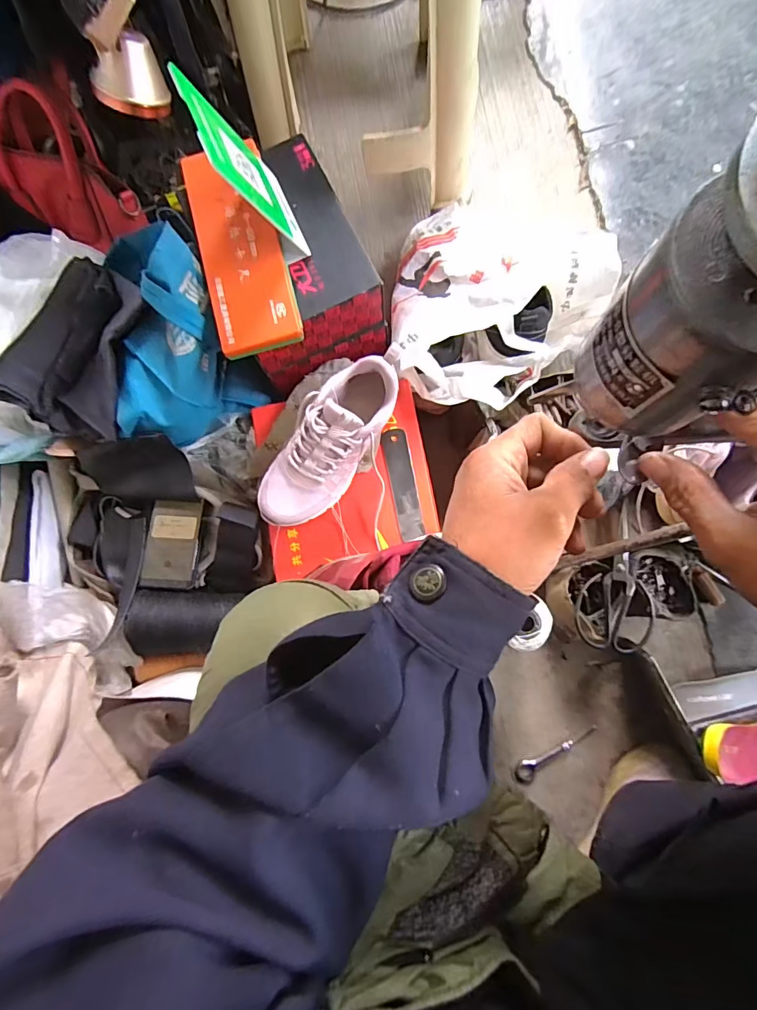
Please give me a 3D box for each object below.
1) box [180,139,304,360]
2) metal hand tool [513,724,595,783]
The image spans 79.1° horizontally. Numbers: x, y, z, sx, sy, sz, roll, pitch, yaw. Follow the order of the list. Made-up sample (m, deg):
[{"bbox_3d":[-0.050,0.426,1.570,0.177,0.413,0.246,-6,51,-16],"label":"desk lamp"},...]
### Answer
[{"bbox_3d":[-0.150,-0.277,0.500,0.087,0.020,0.226,-15,83,2],"label":"box"},{"bbox_3d":[0.251,0.349,0.652,0.132,0.006,0.027,-35,83,-1],"label":"metal hand tool"}]

